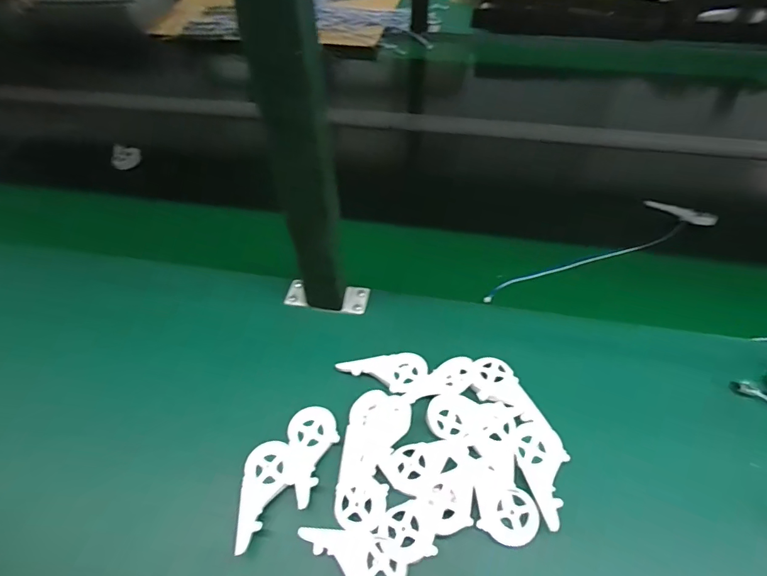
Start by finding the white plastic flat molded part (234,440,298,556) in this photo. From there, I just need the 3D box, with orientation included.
[{"bbox_3d":[-0.110,0.187,0.396,0.050,0.011,0.100,6,36,6],"label":"white plastic flat molded part"}]

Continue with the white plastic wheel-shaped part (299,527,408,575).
[{"bbox_3d":[-0.028,0.225,0.356,0.092,0.005,0.043,11,52,10],"label":"white plastic wheel-shaped part"}]

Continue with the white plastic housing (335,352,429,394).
[{"bbox_3d":[0.001,0.086,0.479,0.091,0.010,0.052,19,53,15],"label":"white plastic housing"}]

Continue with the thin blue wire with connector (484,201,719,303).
[{"bbox_3d":[0.296,-0.054,0.599,0.370,0.033,0.065,-19,53,-14],"label":"thin blue wire with connector"}]

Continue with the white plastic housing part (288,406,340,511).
[{"bbox_3d":[-0.066,0.155,0.415,0.048,0.016,0.096,-13,52,-10],"label":"white plastic housing part"}]

